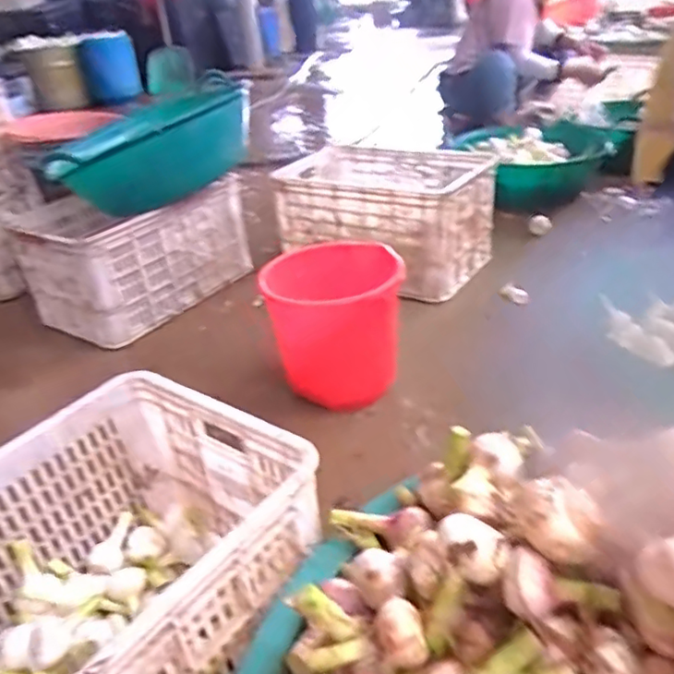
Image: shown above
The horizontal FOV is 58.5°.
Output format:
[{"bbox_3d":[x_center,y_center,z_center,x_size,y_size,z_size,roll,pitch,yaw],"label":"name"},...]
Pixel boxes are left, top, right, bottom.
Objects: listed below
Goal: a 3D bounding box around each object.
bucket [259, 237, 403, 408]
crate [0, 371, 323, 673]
[{"bbox_3d":[0.005,-0.017,1.253,0.254,0.270,0.254,-5,33,3],"label":"bucket"},{"bbox_3d":[-0.291,0.312,0.656,0.376,0.244,0.534,17,40,33],"label":"crate"}]

